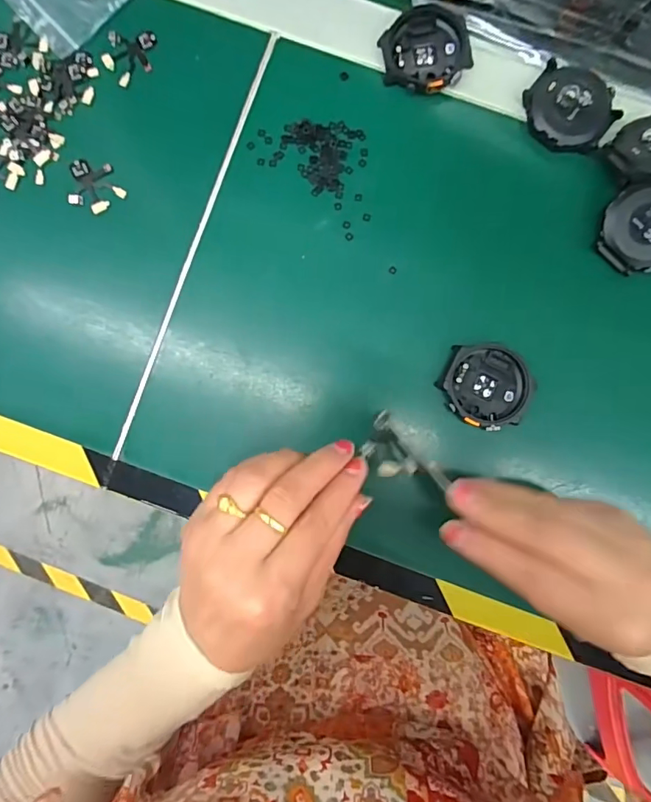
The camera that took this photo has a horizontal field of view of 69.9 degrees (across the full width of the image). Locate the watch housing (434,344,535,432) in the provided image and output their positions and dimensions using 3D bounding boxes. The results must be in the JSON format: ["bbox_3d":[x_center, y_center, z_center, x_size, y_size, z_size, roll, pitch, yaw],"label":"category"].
[{"bbox_3d":[0.096,-0.009,0.280,0.052,0.012,0.049,0,87,0],"label":"watch housing"}]

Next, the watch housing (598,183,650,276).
[{"bbox_3d":[0.190,-0.101,0.278,0.049,0.013,0.047,7,105,8],"label":"watch housing"}]

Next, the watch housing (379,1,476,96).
[{"bbox_3d":[0.062,-0.215,0.287,0.053,0.009,0.048,-13,87,-1],"label":"watch housing"}]

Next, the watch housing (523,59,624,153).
[{"bbox_3d":[0.149,-0.178,0.284,0.053,0.011,0.047,34,87,2],"label":"watch housing"}]

